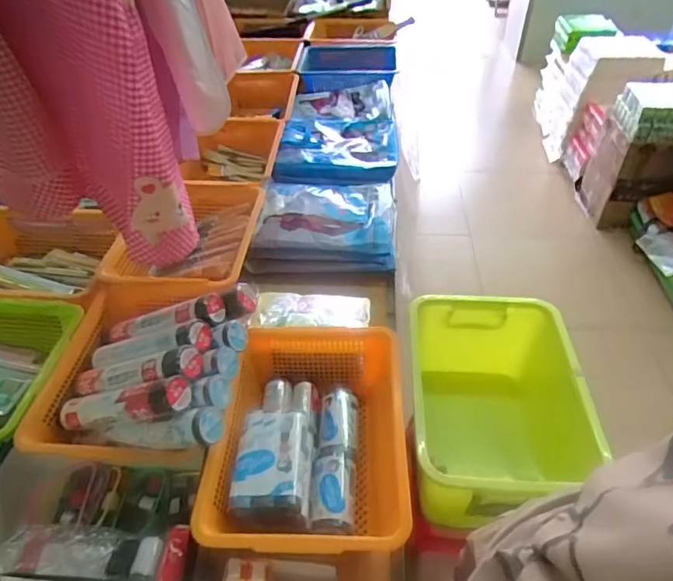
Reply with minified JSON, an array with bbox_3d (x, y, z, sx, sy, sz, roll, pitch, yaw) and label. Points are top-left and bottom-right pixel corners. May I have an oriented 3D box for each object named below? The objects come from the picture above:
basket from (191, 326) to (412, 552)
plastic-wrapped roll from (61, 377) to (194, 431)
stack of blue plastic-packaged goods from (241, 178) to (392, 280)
[{"bbox_3d":[-0.046,0.232,0.790,0.256,0.119,0.357,1,44,2],"label":"basket"},{"bbox_3d":[-0.322,0.172,0.750,0.233,0.048,0.054,-15,39,24],"label":"plastic-wrapped roll"},{"bbox_3d":[-0.035,-0.156,1.204,0.333,0.081,0.275,-2,44,-1],"label":"stack of blue plastic-packaged goods"}]

